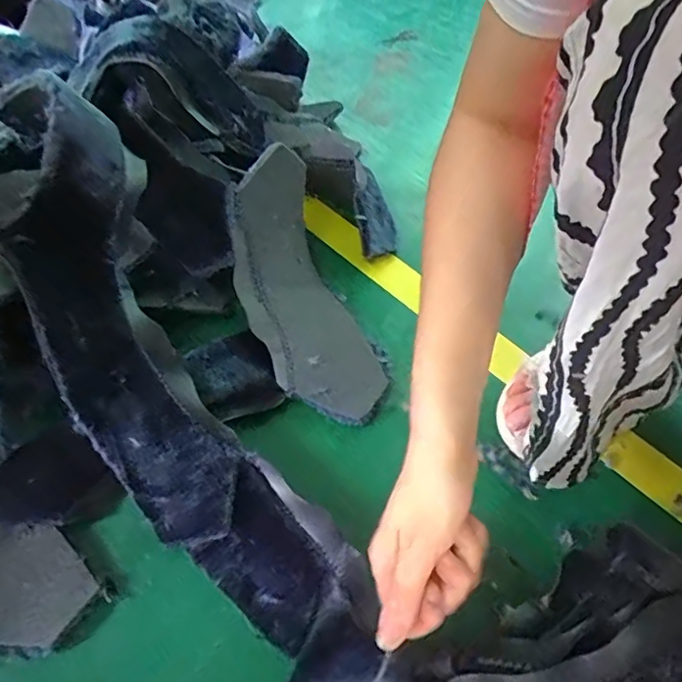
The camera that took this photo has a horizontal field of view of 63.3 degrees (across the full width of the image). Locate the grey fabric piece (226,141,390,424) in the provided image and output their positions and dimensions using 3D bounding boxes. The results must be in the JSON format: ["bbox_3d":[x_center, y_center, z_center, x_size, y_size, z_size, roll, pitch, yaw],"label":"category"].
[{"bbox_3d":[-0.045,-0.048,0.572,0.108,0.088,0.278,-19,78,-13],"label":"grey fabric piece"}]

